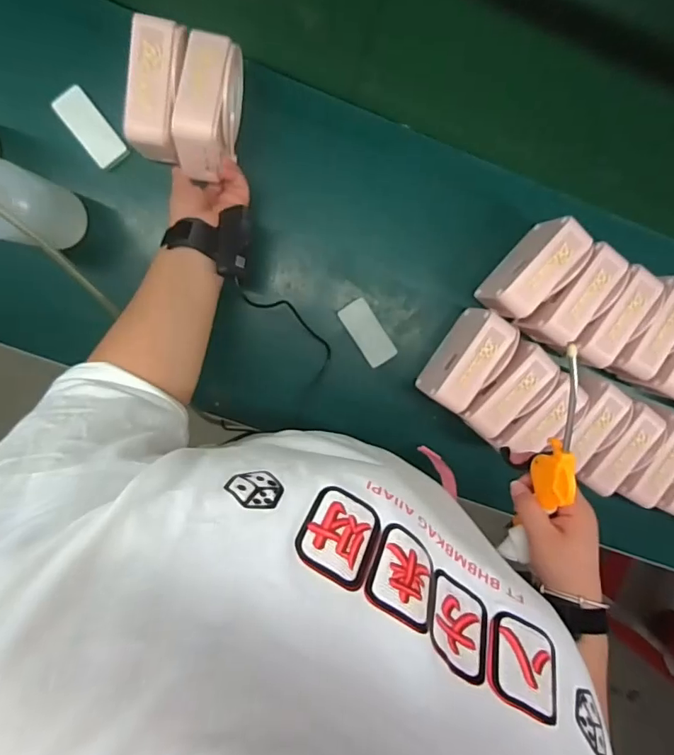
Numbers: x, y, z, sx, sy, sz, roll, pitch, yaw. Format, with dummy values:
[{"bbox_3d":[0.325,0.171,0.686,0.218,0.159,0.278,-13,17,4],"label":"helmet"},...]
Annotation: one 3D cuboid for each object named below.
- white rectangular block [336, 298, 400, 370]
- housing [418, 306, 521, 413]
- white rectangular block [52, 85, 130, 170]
[{"bbox_3d":[0.041,-0.060,0.669,0.040,0.010,0.091,-34,98,-1],"label":"white rectangular block"},{"bbox_3d":[0.166,-0.021,0.641,0.062,0.099,0.124,33,92,-7],"label":"housing"},{"bbox_3d":[-0.297,-0.300,0.600,0.041,0.019,0.089,-36,111,-1],"label":"white rectangular block"}]

